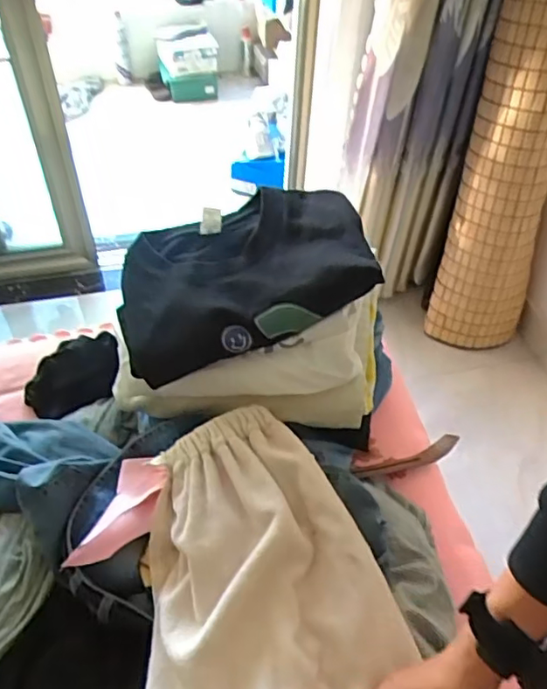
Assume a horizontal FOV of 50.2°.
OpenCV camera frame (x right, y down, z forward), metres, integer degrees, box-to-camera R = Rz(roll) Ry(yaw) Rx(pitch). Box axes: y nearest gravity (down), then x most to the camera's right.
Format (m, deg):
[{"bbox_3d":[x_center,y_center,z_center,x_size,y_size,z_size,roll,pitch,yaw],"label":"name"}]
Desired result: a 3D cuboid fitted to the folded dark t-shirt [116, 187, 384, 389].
[{"bbox_3d":[-0.042,-0.091,0.691,0.302,0.048,0.222,-22,50,2],"label":"folded dark t-shirt"}]

